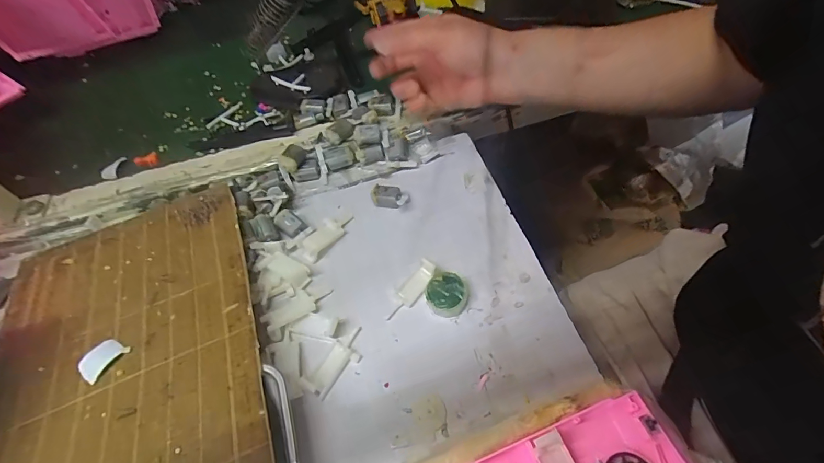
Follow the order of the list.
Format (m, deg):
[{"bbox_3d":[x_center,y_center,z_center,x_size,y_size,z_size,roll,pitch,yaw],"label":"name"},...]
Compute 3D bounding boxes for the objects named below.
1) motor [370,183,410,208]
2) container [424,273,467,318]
[{"bbox_3d":[-0.021,-0.035,0.388,0.033,0.018,0.018,12,57,13],"label":"motor"},{"bbox_3d":[0.027,0.051,0.324,0.031,0.017,0.031,-2,55,3],"label":"container"}]

